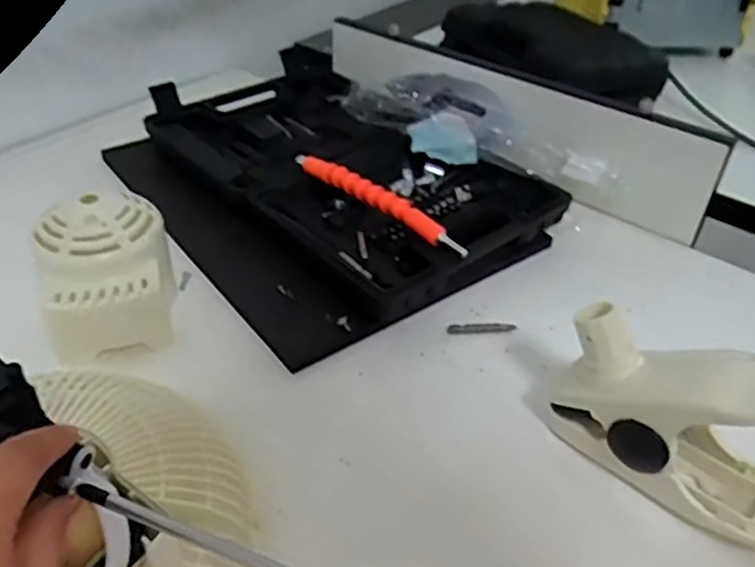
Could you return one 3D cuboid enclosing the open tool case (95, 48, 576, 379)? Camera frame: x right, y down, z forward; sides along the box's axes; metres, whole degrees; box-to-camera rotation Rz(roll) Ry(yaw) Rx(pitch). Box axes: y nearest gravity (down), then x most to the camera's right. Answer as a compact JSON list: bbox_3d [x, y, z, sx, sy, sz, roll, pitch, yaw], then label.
[{"bbox_3d":[-0.053,-0.104,0.598,0.261,0.053,0.364,-24,49,-30],"label":"open tool case"}]

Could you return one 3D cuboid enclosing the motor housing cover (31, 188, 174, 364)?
[{"bbox_3d":[-0.178,-0.003,0.450,0.080,0.079,0.083,-7,41,-12],"label":"motor housing cover"}]

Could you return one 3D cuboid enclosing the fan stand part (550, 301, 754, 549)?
[{"bbox_3d":[0.165,0.073,0.365,0.048,0.104,0.144,-31,50,-34],"label":"fan stand part"}]

